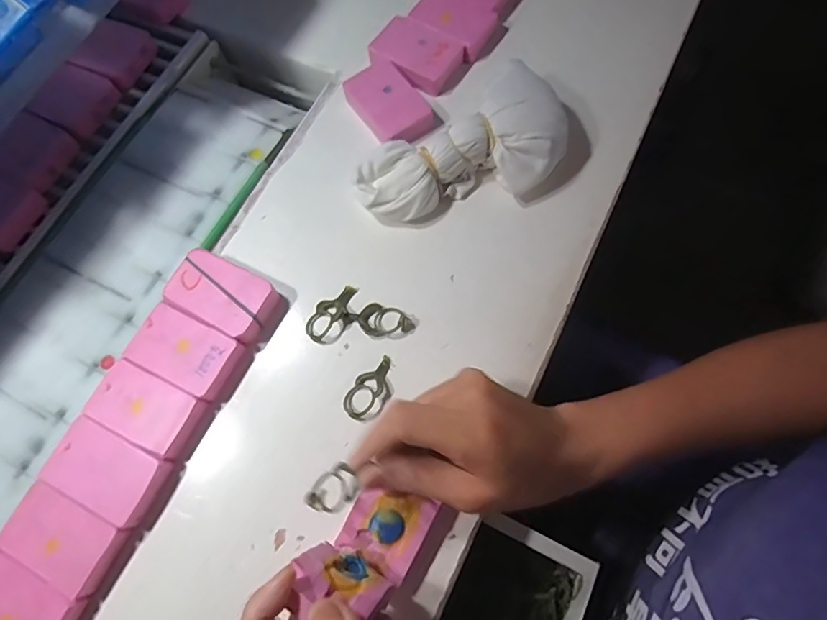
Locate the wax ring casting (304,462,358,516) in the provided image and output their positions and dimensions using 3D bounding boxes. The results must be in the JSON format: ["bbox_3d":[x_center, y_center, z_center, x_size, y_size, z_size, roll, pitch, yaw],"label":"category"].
[{"bbox_3d":[-0.045,0.100,0.274,0.031,0.008,0.023,-41,60,9],"label":"wax ring casting"}]

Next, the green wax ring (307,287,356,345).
[{"bbox_3d":[-0.057,0.002,0.353,0.047,0.011,0.027,-43,75,-12],"label":"green wax ring"}]

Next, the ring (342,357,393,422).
[{"bbox_3d":[-0.030,0.051,0.336,0.019,0.008,0.046,32,75,12],"label":"ring"}]

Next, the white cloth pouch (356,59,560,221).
[{"bbox_3d":[0.043,-0.112,0.369,0.165,0.045,0.091,-31,72,-8],"label":"white cloth pouch"}]

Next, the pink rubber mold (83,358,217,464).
[{"bbox_3d":[-0.175,0.067,0.330,0.073,0.016,0.041,25,73,10],"label":"pink rubber mold"}]

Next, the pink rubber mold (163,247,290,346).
[{"bbox_3d":[-0.135,-0.010,0.355,0.077,0.020,0.045,27,74,11],"label":"pink rubber mold"}]

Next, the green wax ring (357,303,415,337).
[{"bbox_3d":[-0.020,0.008,0.350,0.039,0.005,0.024,17,72,8],"label":"green wax ring"}]

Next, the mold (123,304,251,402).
[{"bbox_3d":[-0.156,0.029,0.342,0.073,0.016,0.044,25,73,11],"label":"mold"}]

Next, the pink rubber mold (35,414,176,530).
[{"bbox_3d":[-0.195,0.104,0.319,0.074,0.015,0.044,26,74,11],"label":"pink rubber mold"}]

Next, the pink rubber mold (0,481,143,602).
[{"bbox_3d":[-0.216,0.144,0.310,0.077,0.018,0.044,23,73,10],"label":"pink rubber mold"}]

